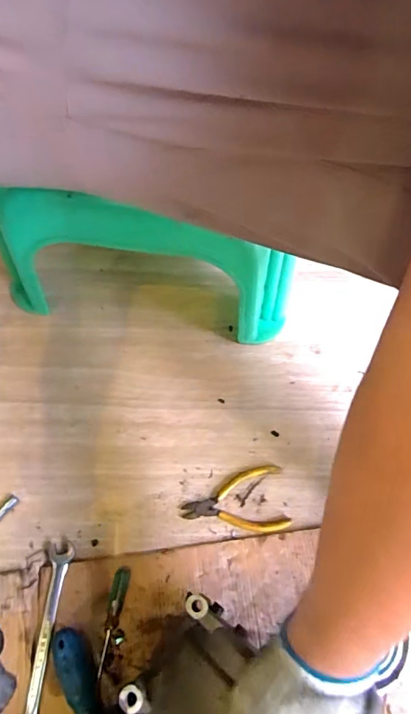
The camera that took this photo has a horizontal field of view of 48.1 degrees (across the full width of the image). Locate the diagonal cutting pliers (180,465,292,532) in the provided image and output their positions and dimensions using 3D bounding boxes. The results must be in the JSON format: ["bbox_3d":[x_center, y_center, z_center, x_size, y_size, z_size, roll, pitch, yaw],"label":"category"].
[{"bbox_3d":[0.032,0.162,0.501,0.112,0.009,0.067,-11,65,-8],"label":"diagonal cutting pliers"}]

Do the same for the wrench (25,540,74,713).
[{"bbox_3d":[-0.153,0.267,0.437,0.024,0.012,0.168,3,64,-1],"label":"wrench"}]

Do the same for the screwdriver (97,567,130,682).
[{"bbox_3d":[-0.091,0.255,0.445,0.016,0.016,0.093,10,64,2],"label":"screwdriver"}]

